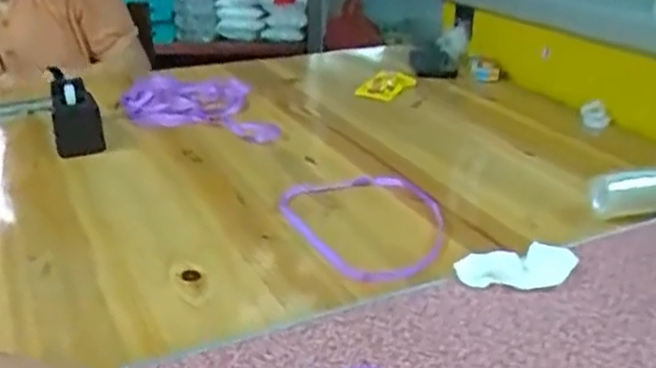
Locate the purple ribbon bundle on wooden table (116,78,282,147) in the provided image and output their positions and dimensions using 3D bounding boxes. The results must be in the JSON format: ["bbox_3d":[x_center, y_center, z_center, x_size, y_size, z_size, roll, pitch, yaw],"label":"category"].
[{"bbox_3d":[-0.221,-0.128,1.088,0.211,0.030,0.346,-9,26,-15],"label":"purple ribbon bundle on wooden table"}]

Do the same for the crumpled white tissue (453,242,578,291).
[{"bbox_3d":[0.160,0.070,0.572,0.098,0.025,0.034,-6,26,-9],"label":"crumpled white tissue"}]

